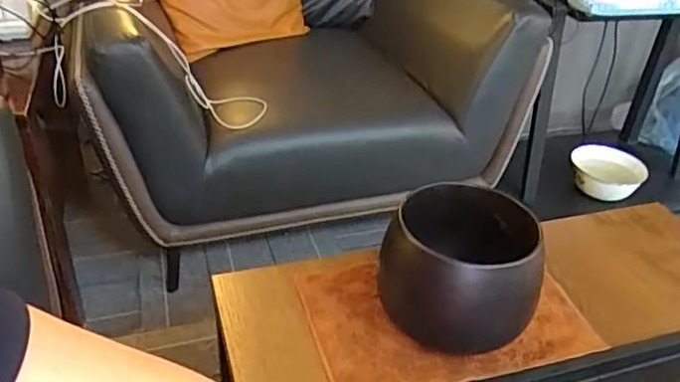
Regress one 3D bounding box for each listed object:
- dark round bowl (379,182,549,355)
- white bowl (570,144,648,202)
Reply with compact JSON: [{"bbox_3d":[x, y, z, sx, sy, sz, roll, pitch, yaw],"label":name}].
[{"bbox_3d":[0.107,0.078,0.558,0.117,0.123,0.123,3,33,-2],"label":"dark round bowl"},{"bbox_3d":[0.729,-0.050,1.637,0.186,0.081,0.186,3,33,-2],"label":"white bowl"}]

